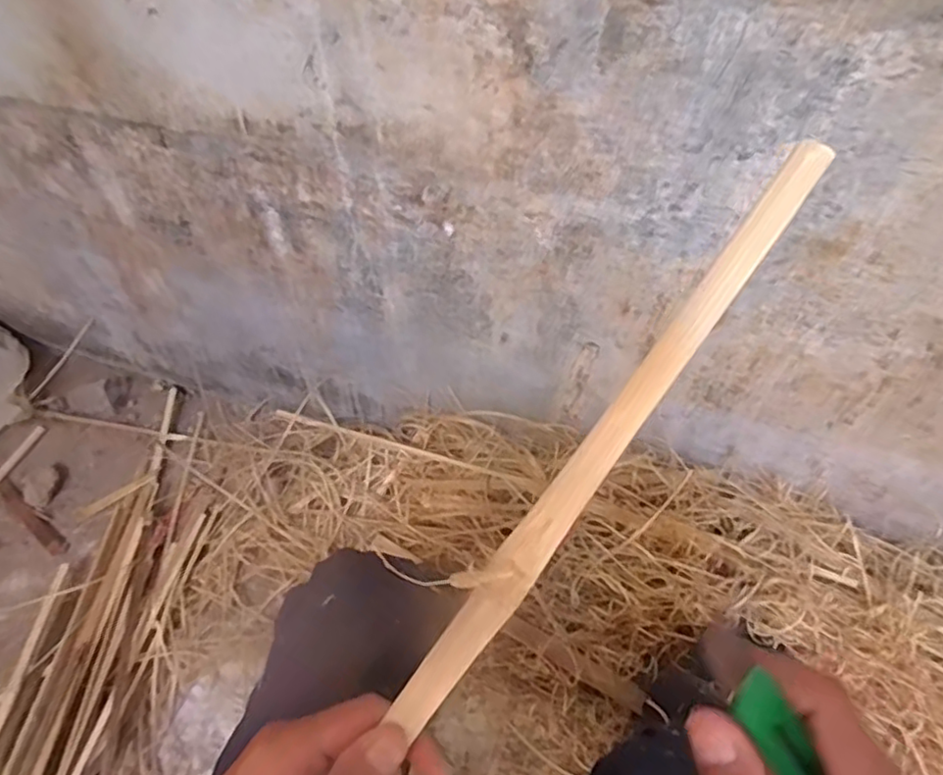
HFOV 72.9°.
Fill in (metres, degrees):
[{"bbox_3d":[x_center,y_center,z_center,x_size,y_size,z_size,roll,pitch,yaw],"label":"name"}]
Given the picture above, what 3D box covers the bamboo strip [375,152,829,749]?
[{"bbox_3d":[0.056,0.029,0.280,0.019,0.008,0.305,37,96,24],"label":"bamboo strip"}]

